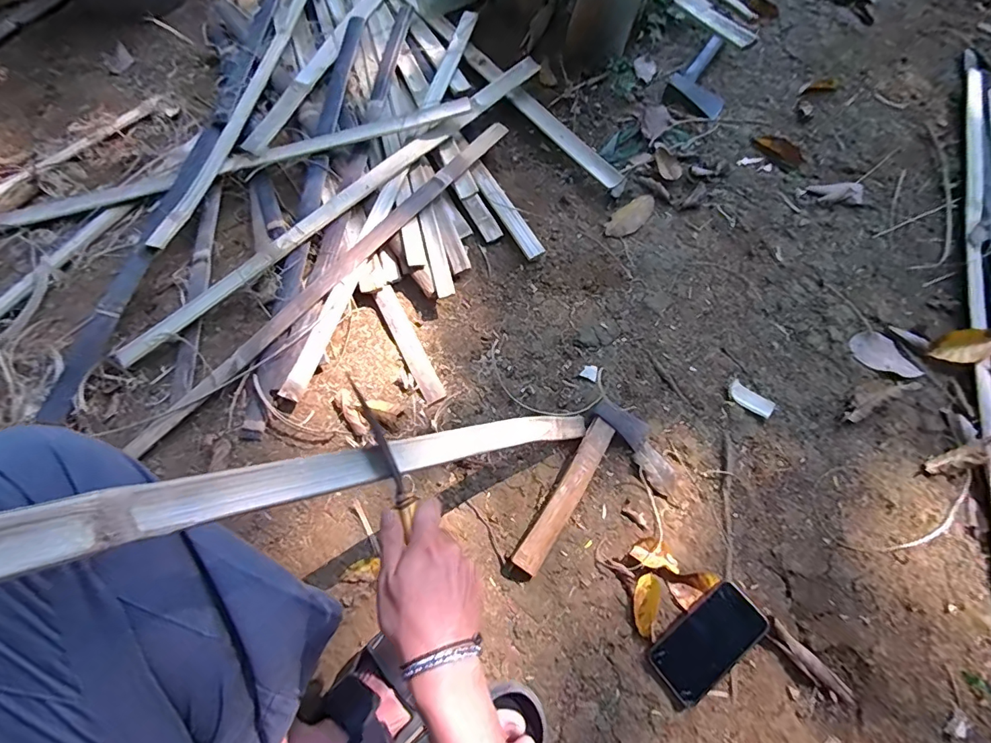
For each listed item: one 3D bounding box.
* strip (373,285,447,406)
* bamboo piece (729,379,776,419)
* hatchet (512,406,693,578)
[{"bbox_3d":[-0.140,-0.045,0.765,0.033,0.014,0.217,-25,69,-12],"label":"strip"},{"bbox_3d":[0.394,0.044,0.735,0.067,0.012,0.033,39,70,15],"label":"bamboo piece"},{"bbox_3d":[0.112,0.155,0.673,0.080,0.024,0.272,39,70,15],"label":"hatchet"}]

